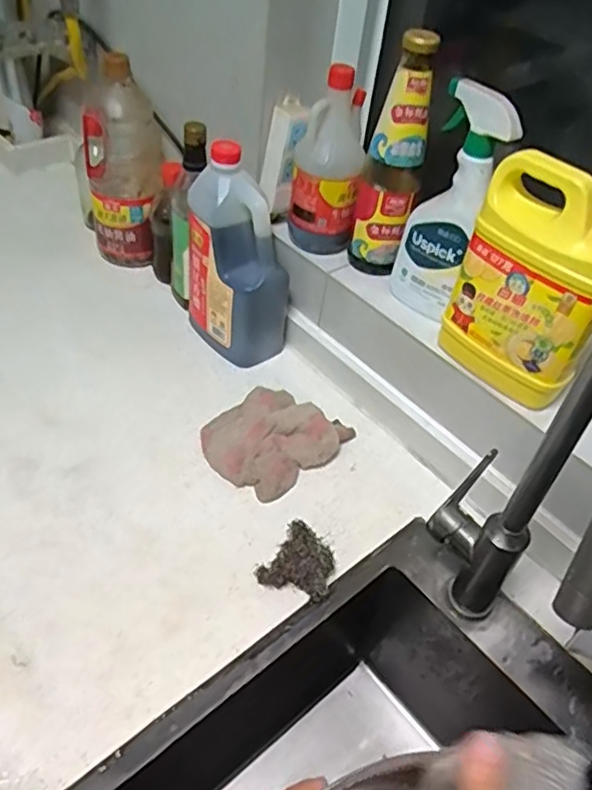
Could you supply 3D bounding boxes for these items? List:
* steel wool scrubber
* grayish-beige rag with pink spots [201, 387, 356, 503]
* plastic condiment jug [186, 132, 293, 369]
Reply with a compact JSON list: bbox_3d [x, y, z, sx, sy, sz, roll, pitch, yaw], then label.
[{"bbox_3d":[0.007,0.171,0.641,0.069,0.028,0.074,28,48,19],"label":"steel wool scrubber"},{"bbox_3d":[-0.027,0.043,0.748,0.140,0.035,0.159,33,50,23],"label":"grayish-beige rag with pink spots"},{"bbox_3d":[-0.071,-0.166,0.794,0.106,0.247,0.118,-16,49,-22],"label":"plastic condiment jug"}]

